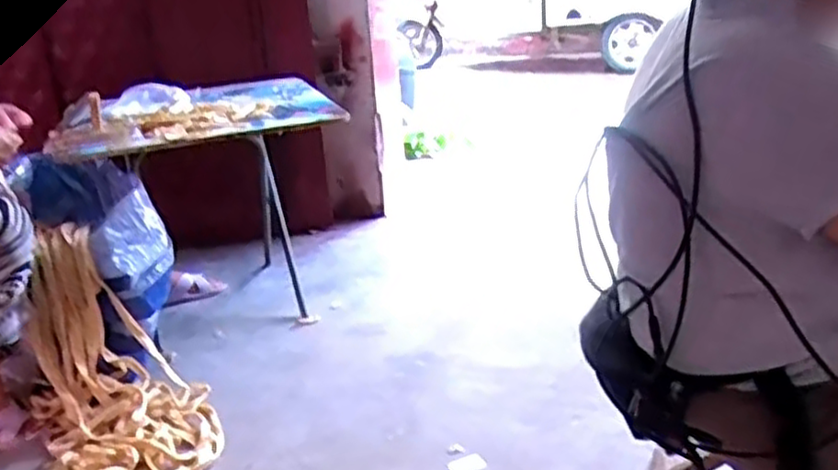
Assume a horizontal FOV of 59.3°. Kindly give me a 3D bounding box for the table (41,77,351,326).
[{"bbox_3d":[-0.495,-0.075,1.758,0.584,0.509,0.476,-11,22,-19],"label":"table"}]

